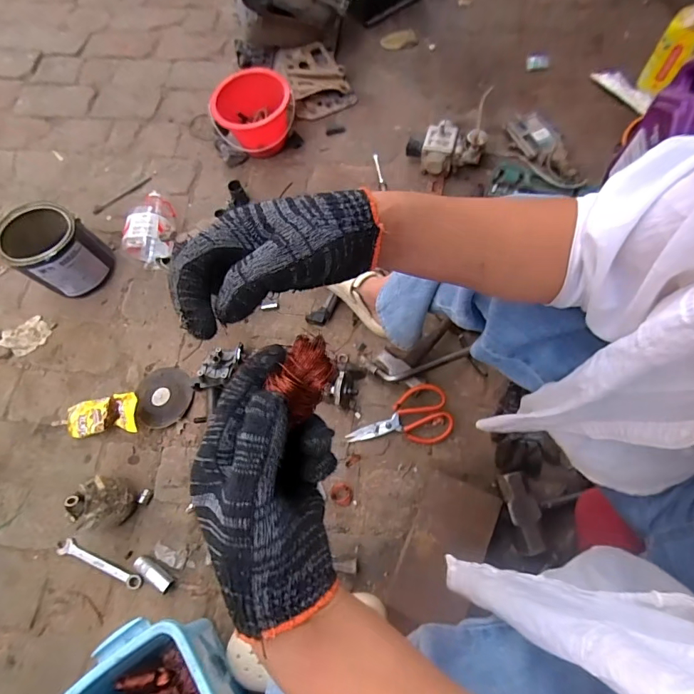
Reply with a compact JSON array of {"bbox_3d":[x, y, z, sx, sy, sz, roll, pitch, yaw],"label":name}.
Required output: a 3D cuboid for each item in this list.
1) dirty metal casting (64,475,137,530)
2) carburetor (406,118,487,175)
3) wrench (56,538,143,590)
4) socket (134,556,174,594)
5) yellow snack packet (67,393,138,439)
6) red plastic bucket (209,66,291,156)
[{"bbox_3d":[-0.438,0.286,0.755,0.086,0.088,0.080,-1,70,4],"label":"dirty metal casting"},{"bbox_3d":[0.231,-0.462,0.967,0.182,0.082,0.094,-1,70,4],"label":"carburetor"},{"bbox_3d":[-0.447,0.396,0.765,0.170,0.014,0.027,19,72,11],"label":"wrench"},{"bbox_3d":[-0.344,0.403,0.746,0.084,0.023,0.031,32,75,15],"label":"socket"},{"bbox_3d":[-0.483,0.136,0.835,0.169,0.041,0.078,-12,64,18],"label":"yellow snack packet"},{"bbox_3d":[-0.219,-0.553,1.002,0.182,0.126,0.149,-16,69,-2],"label":"red plastic bucket"}]

